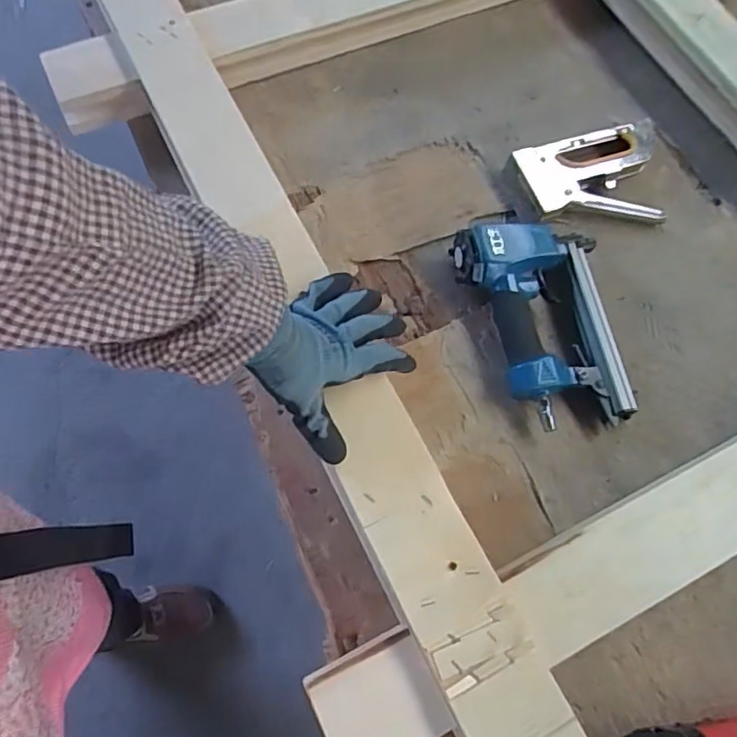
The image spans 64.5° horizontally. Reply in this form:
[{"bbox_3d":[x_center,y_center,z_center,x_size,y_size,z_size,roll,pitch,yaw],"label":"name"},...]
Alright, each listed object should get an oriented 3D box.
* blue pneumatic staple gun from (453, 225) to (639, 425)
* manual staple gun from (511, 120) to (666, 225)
[{"bbox_3d":[0.171,-0.045,0.548,0.138,0.052,0.205,-11,71,-8],"label":"blue pneumatic staple gun"},{"bbox_3d":[0.236,-0.209,0.629,0.155,0.025,0.114,-2,70,-4],"label":"manual staple gun"}]

